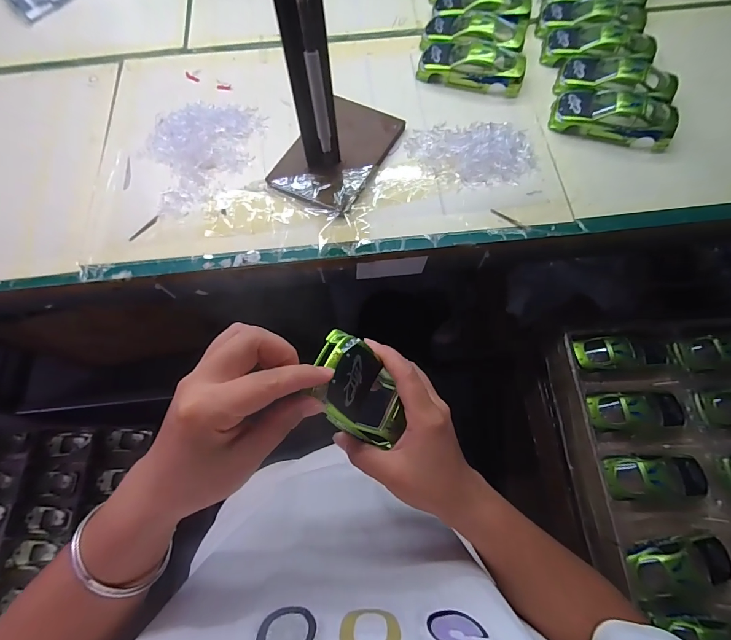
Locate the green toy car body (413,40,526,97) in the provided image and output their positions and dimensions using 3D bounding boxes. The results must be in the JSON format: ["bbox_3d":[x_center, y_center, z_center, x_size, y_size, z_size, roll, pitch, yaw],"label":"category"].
[{"bbox_3d":[0.133,-0.326,0.454,0.127,0.037,0.063,11,70,5],"label":"green toy car body"}]

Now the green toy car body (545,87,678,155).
[{"bbox_3d":[0.286,-0.240,0.418,0.129,0.036,0.062,16,71,7],"label":"green toy car body"}]

